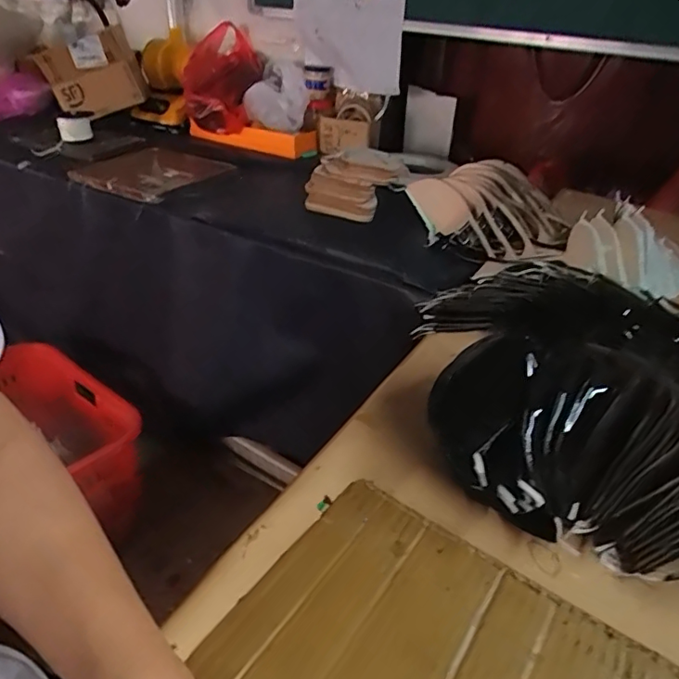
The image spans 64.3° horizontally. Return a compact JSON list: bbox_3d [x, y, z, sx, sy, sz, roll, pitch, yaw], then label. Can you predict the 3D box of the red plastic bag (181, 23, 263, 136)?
[{"bbox_3d":[-0.295,-0.655,1.365,0.192,0.213,0.254,-3,33,-11],"label":"red plastic bag"}]

